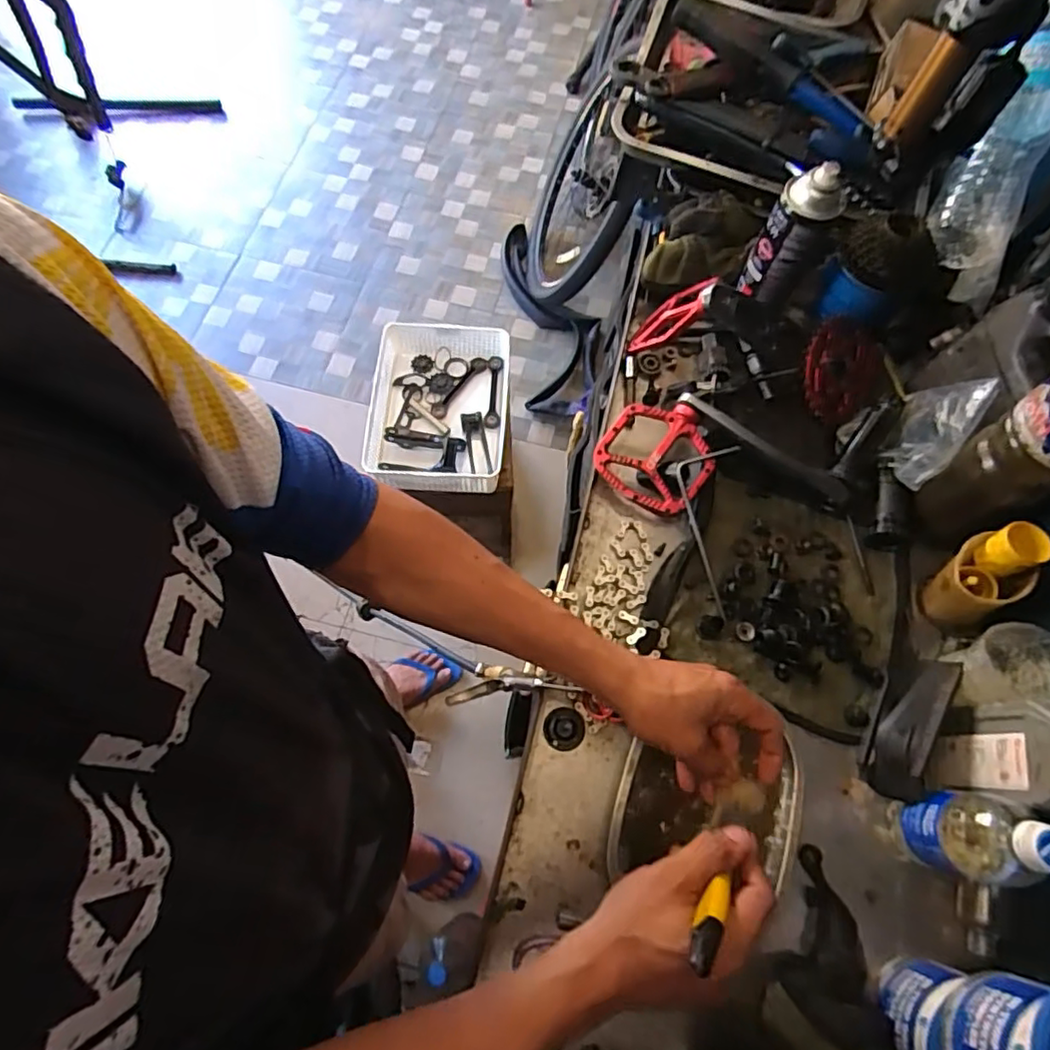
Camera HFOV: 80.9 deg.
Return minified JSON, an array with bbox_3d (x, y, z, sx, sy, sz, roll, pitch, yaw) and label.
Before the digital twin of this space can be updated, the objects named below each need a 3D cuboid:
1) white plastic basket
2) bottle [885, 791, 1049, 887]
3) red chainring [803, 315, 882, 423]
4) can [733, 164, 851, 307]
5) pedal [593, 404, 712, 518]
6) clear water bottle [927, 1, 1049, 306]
[{"bbox_3d":[-0.169,-0.219,1.209,0.262,0.092,0.344,3,68,-1],"label":"white plastic basket"},{"bbox_3d":[0.359,0.245,0.483,0.072,0.168,0.062,11,68,2],"label":"bottle"},{"bbox_3d":[0.362,-0.179,0.704,0.127,0.009,0.110,-14,102,-25],"label":"red chainring"},{"bbox_3d":[0.291,-0.312,0.674,0.061,0.163,0.055,27,70,8],"label":"can"},{"bbox_3d":[0.140,-0.075,0.651,0.112,0.016,0.109,39,88,7],"label":"pedal"},{"bbox_3d":[0.545,-0.427,0.699,0.095,0.080,0.354,22,96,7],"label":"clear water bottle"}]

